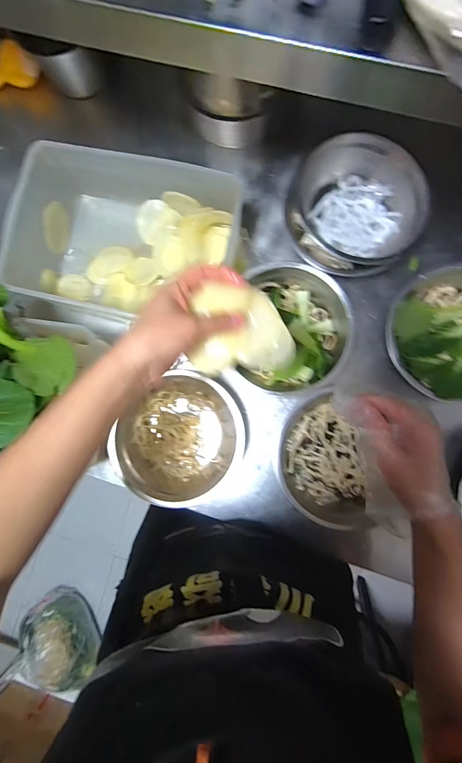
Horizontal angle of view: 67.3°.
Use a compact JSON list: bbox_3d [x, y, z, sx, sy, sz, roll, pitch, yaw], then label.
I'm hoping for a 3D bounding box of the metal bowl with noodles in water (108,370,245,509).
[{"bbox_3d":[-0.072,0.090,0.537,0.180,0.063,0.190,0,87,5],"label":"metal bowl with noodles in water"}]

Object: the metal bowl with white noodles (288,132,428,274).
[{"bbox_3d":[0.184,-0.250,0.514,0.191,0.094,0.177,0,87,5],"label":"metal bowl with white noodles"}]

